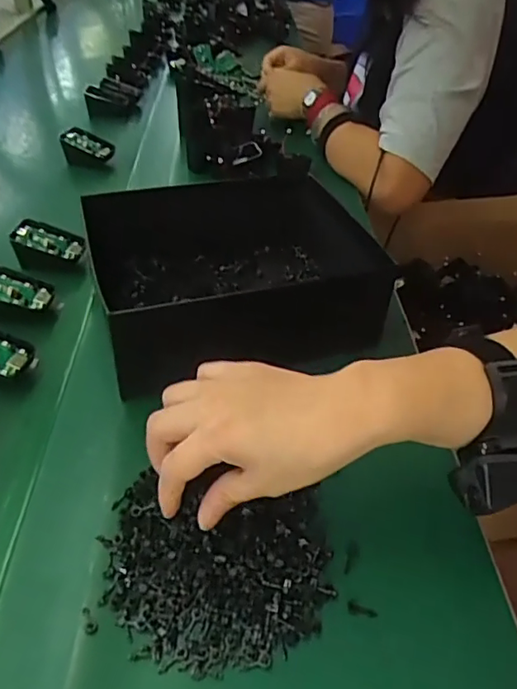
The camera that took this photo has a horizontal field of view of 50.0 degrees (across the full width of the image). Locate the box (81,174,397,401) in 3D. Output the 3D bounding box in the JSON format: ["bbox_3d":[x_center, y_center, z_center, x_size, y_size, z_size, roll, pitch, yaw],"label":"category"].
[{"bbox_3d":[-0.023,-0.070,0.507,0.228,0.085,0.201,-9,41,-11],"label":"box"}]

